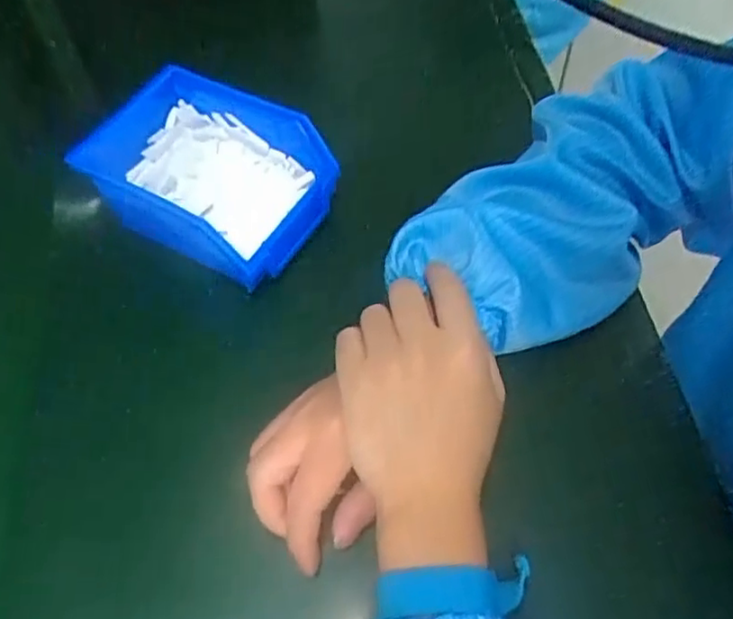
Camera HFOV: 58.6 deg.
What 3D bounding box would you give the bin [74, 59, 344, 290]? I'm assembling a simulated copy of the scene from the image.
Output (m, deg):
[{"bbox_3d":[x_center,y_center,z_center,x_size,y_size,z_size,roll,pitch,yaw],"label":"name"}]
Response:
[{"bbox_3d":[-0.112,-0.094,0.443,0.162,0.061,0.108,25,61,18],"label":"bin"}]

